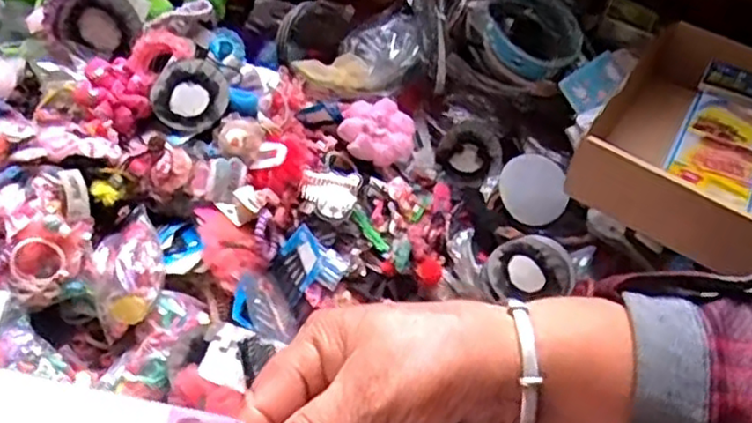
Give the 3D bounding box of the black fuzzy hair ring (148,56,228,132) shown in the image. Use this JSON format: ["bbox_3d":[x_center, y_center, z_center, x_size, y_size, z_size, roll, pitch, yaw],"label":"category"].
[{"bbox_3d":[-0.230,-0.144,0.857,0.092,0.013,0.092,2,75,-6],"label":"black fuzzy hair ring"}]

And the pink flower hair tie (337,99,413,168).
[{"bbox_3d":[0.002,-0.106,0.916,0.099,0.044,0.081,13,56,5],"label":"pink flower hair tie"}]

